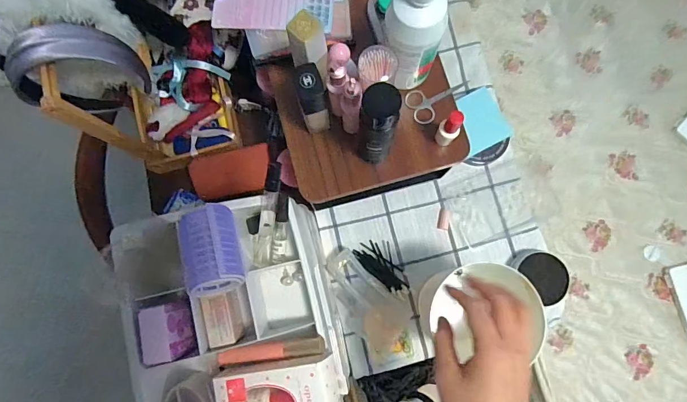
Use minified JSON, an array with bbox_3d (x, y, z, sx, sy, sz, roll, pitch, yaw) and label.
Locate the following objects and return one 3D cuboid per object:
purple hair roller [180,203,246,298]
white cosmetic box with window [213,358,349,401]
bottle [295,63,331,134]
[{"bbox_3d":[-0.114,0.042,0.345,0.043,0.040,0.076,-13,81,0],"label":"purple hair roller"},{"bbox_3d":[-0.058,0.181,0.351,0.115,0.029,0.062,-9,81,0],"label":"white cosmetic box with window"},{"bbox_3d":[-0.033,-0.112,0.445,0.027,0.110,0.034,-10,81,0],"label":"bottle"}]

